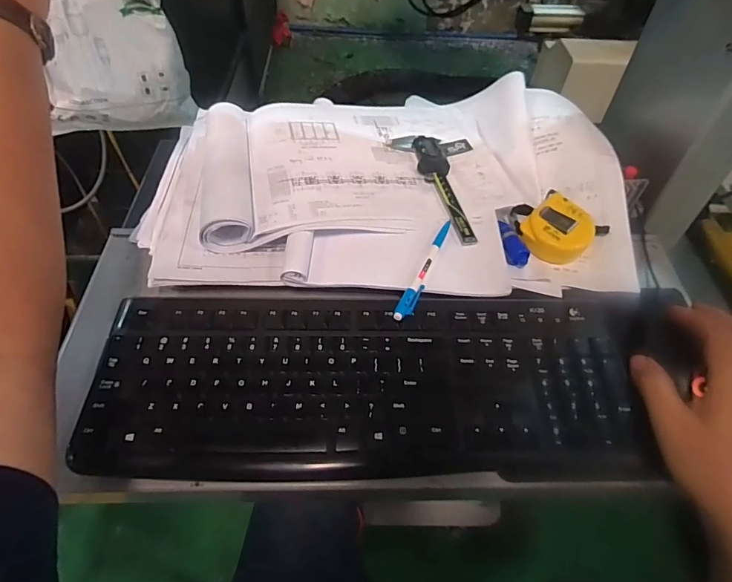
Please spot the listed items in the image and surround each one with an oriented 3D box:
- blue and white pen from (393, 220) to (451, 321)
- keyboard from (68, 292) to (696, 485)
[{"bbox_3d":[0.057,-0.021,0.399,0.013,0.014,0.131,22,55,14],"label":"blue and white pen"},{"bbox_3d":[0.027,0.072,0.354,0.485,0.024,0.154,0,53,-3],"label":"keyboard"}]

